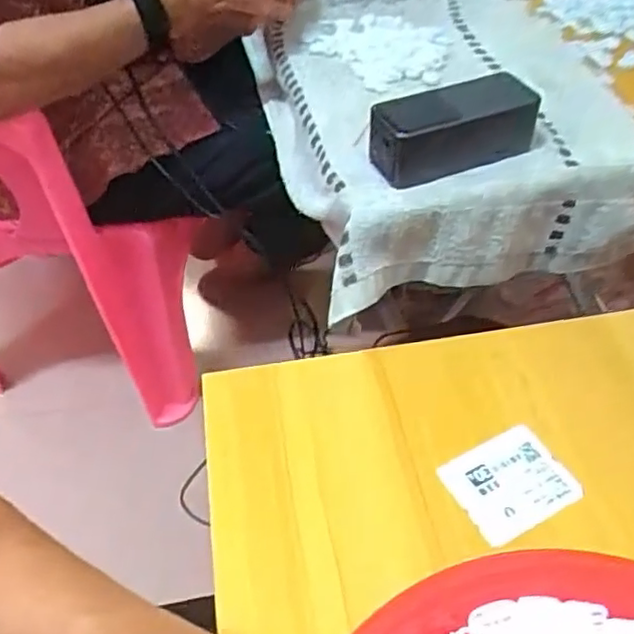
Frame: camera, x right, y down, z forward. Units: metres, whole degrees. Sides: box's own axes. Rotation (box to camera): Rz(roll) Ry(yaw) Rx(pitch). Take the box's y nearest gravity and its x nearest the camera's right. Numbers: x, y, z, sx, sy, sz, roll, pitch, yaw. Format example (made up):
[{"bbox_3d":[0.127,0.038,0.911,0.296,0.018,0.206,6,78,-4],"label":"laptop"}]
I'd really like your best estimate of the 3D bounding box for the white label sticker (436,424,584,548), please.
[{"bbox_3d":[0.099,0.084,0.331,0.057,0.004,0.046,-25,56,-13],"label":"white label sticker"}]

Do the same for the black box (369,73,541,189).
[{"bbox_3d":[0.106,-0.147,0.514,0.124,0.057,0.048,-11,45,-8],"label":"black box"}]

